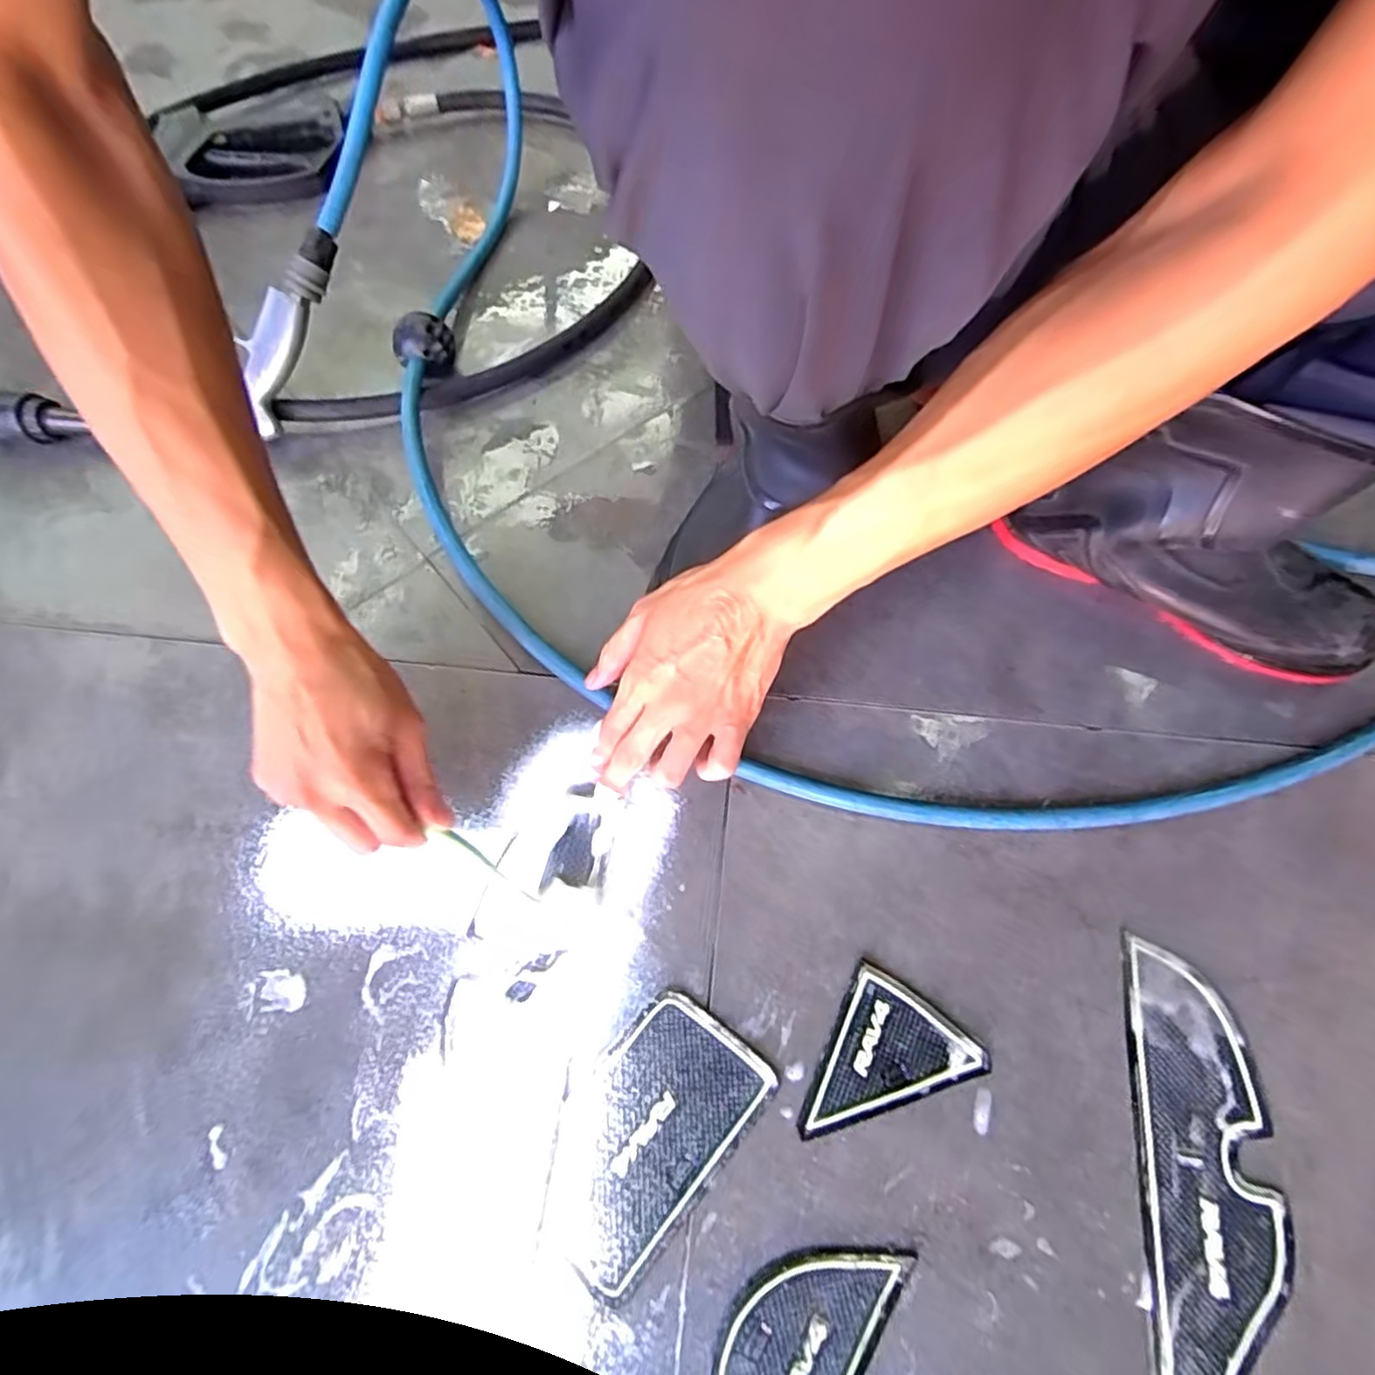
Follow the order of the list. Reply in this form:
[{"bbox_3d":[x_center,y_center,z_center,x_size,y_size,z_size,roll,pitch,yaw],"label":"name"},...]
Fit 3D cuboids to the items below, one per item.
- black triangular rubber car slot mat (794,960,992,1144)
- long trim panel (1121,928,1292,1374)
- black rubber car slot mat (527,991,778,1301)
[{"bbox_3d":[0.114,0.214,0.368,0.079,0.005,0.090,25,74,8],"label":"black triangular rubber car slot mat"},{"bbox_3d":[0.266,0.301,0.335,0.066,0.005,0.311,2,73,9],"label":"long trim panel"},{"bbox_3d":[-0.026,0.240,0.362,0.086,0.005,0.136,38,76,12],"label":"black rubber car slot mat"}]

